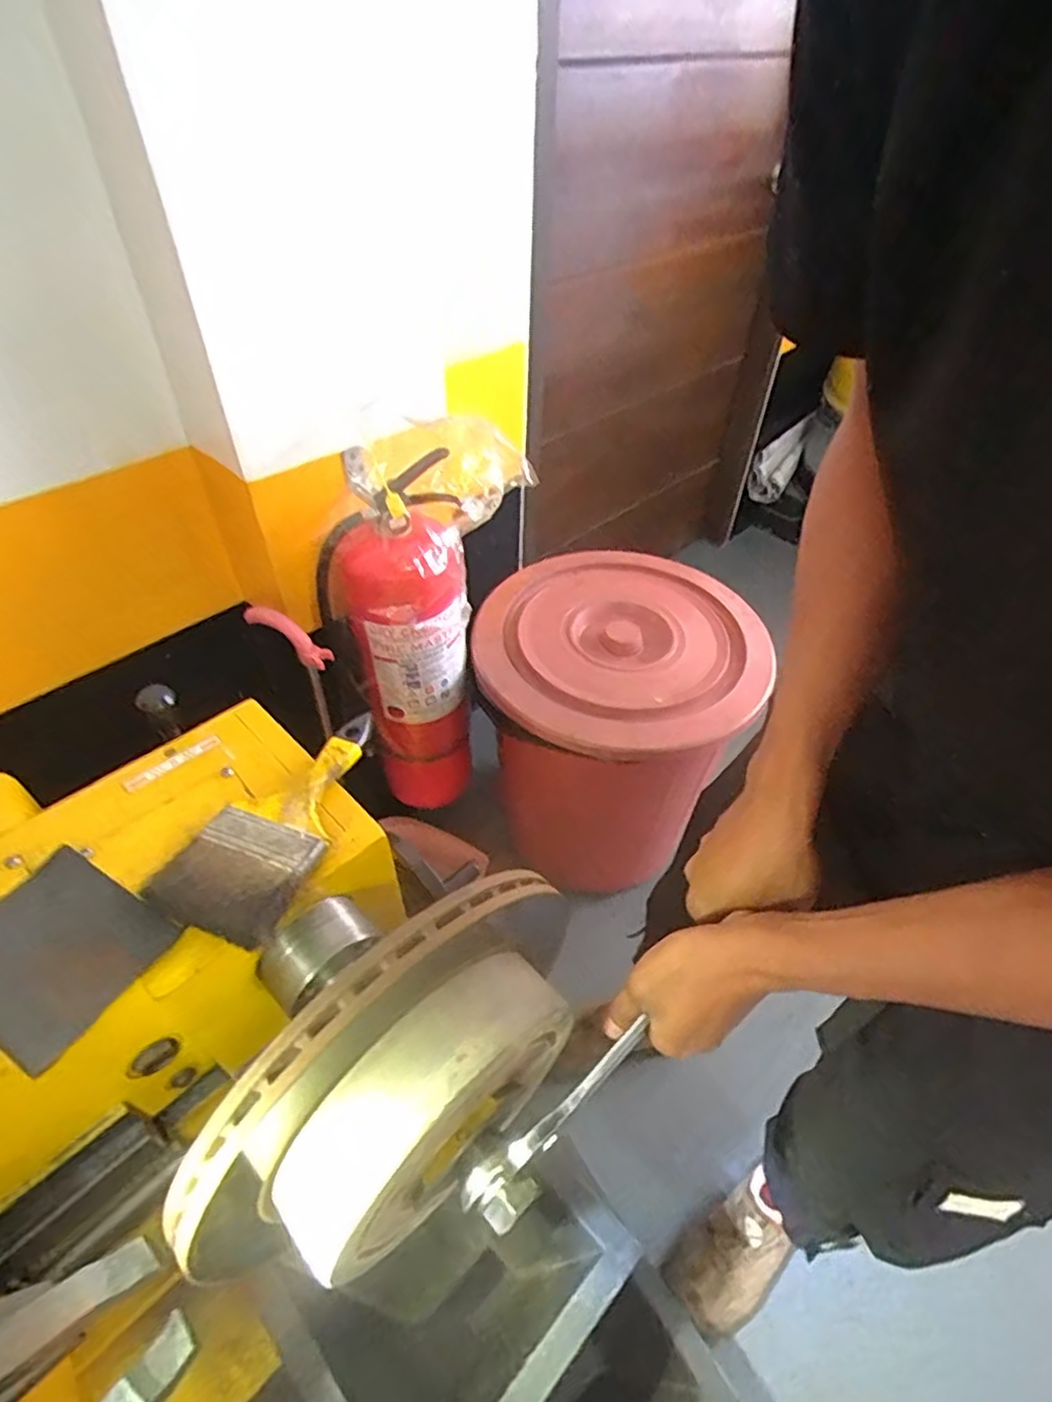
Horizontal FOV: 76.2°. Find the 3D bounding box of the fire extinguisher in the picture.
[{"bbox_3d":[-0.187,-0.043,1.071,0.182,0.633,0.159,10,47,7],"label":"fire extinguisher"}]

